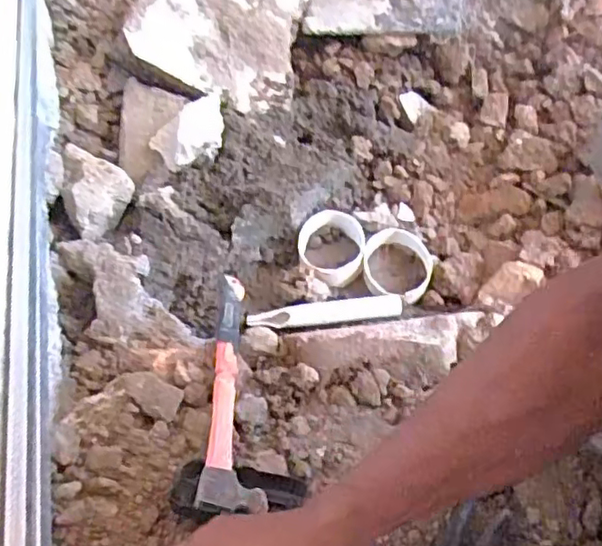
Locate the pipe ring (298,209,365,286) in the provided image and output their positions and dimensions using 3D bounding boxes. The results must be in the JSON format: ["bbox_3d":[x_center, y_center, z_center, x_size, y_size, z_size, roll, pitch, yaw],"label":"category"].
[{"bbox_3d":[0.041,-0.033,0.835,0.086,0.033,0.100,-4,56,0],"label":"pipe ring"}]

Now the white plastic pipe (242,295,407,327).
[{"bbox_3d":[0.029,0.046,0.769,0.182,0.019,0.026,-8,56,-3],"label":"white plastic pipe"}]

